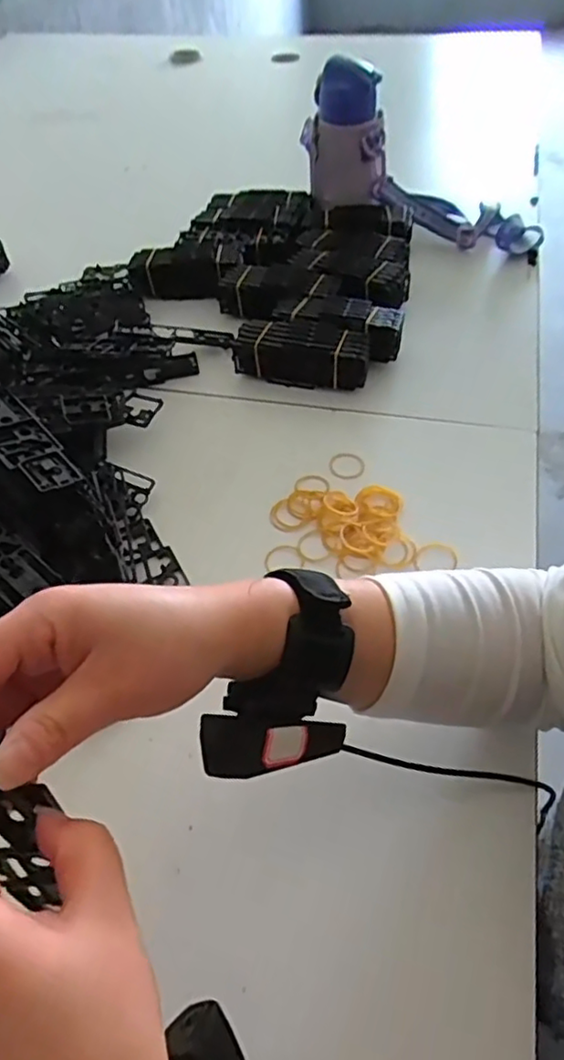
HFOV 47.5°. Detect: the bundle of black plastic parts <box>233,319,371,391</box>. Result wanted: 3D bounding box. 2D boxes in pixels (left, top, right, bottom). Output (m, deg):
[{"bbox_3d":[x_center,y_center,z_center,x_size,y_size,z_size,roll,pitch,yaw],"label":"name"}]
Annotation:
[{"bbox_3d":[0.020,-0.168,0.618,0.130,0.048,0.048,12,52,15],"label":"bundle of black plastic parts"}]

